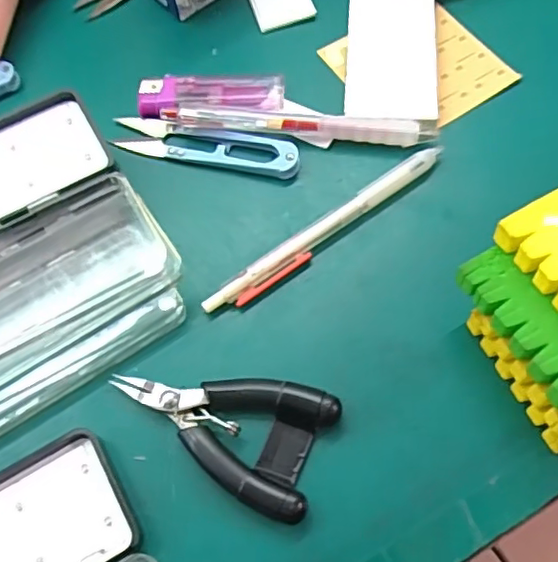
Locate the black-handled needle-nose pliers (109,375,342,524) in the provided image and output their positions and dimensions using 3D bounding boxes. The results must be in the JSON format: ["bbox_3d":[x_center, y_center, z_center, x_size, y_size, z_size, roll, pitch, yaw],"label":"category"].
[{"bbox_3d":[-0.025,0.060,0.258,0.090,0.015,0.052,19,69,11],"label":"black-handled needle-nose pliers"}]

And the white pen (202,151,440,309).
[{"bbox_3d":[0.023,-0.026,0.296,0.137,0.011,0.013,-35,69,-12],"label":"white pen"}]

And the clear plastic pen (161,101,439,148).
[{"bbox_3d":[0.010,-0.081,0.318,0.140,0.011,0.013,6,67,6],"label":"clear plastic pen"}]

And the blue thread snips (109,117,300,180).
[{"bbox_3d":[-0.039,-0.071,0.320,0.101,0.011,0.025,14,68,9],"label":"blue thread snips"}]

